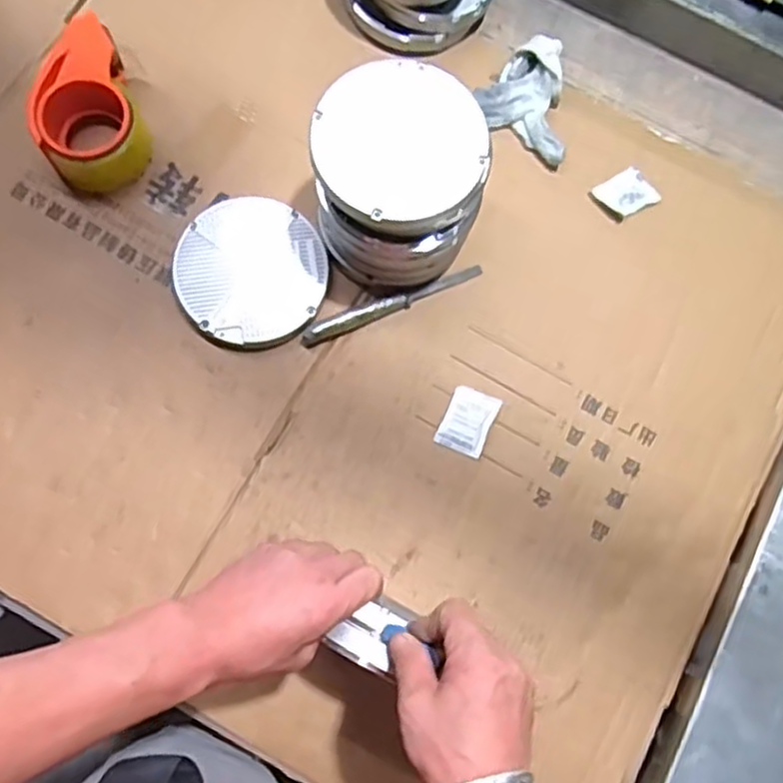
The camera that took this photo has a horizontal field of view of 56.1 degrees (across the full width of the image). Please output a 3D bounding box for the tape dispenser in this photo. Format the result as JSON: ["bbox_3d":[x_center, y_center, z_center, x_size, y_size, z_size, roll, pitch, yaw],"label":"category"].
[{"bbox_3d":[-0.283,-0.264,0.681,0.094,0.060,0.145,-18,80,-7],"label":"tape dispenser"}]

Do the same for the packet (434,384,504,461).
[{"bbox_3d":[0.070,0.027,0.667,0.044,0.004,0.060,24,76,1],"label":"packet"}]

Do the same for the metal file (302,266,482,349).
[{"bbox_3d":[0.001,-0.084,0.685,0.180,0.018,0.020,-23,80,-9],"label":"metal file"}]

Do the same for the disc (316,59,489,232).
[{"bbox_3d":[0.007,-0.196,0.585,0.138,0.015,0.135,1,81,-5],"label":"disc"}]

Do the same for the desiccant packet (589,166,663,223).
[{"bbox_3d":[0.232,-0.194,0.724,0.056,0.008,0.046,-34,82,-11],"label":"desiccant packet"}]

